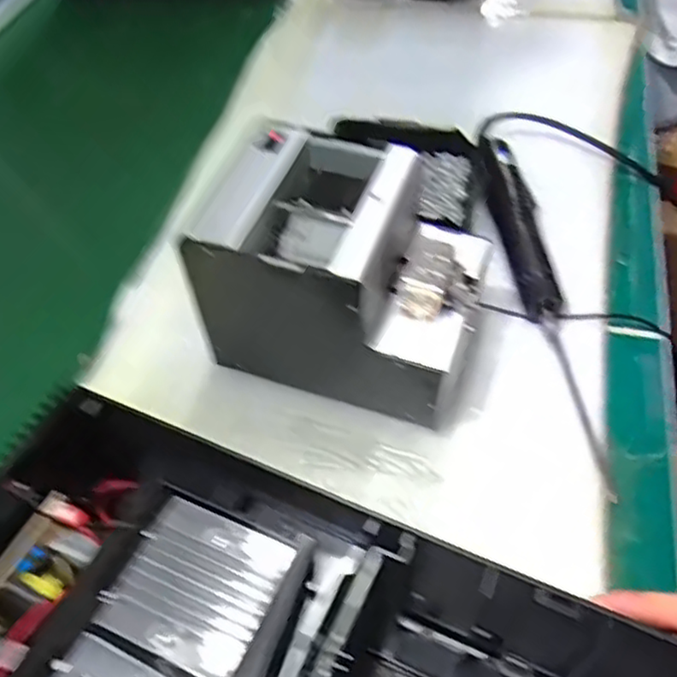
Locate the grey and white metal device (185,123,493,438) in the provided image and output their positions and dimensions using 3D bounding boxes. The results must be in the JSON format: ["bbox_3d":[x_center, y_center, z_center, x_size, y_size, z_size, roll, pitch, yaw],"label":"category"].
[{"bbox_3d":[0.002,-0.047,0.487,0.188,0.142,0.126,12,54,14],"label":"grey and white metal device"}]

